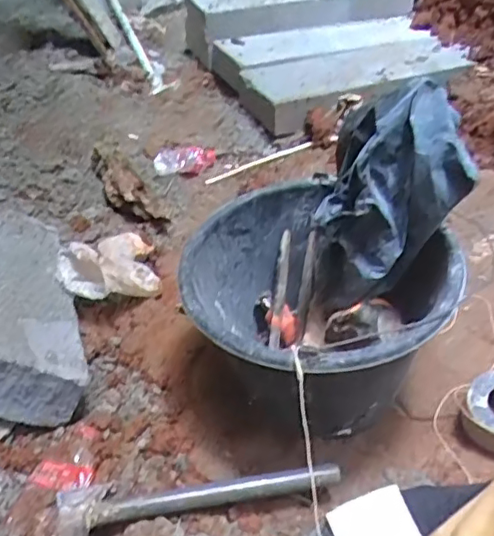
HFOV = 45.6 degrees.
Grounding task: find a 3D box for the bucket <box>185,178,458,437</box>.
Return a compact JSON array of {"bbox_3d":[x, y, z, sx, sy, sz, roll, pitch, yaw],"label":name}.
[{"bbox_3d":[0.061,0.067,0.658,0.247,0.202,0.281,-28,47,-30],"label":"bucket"}]

